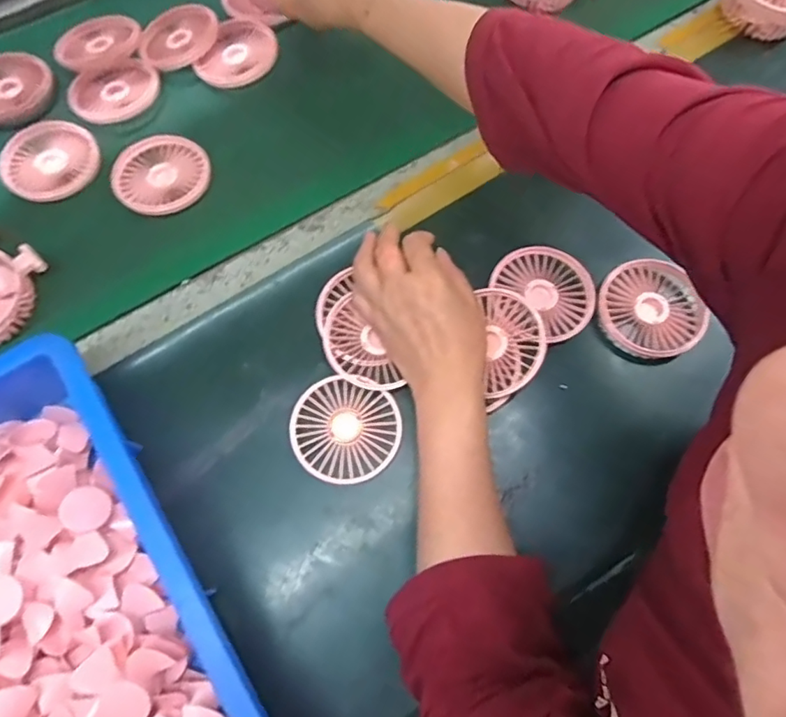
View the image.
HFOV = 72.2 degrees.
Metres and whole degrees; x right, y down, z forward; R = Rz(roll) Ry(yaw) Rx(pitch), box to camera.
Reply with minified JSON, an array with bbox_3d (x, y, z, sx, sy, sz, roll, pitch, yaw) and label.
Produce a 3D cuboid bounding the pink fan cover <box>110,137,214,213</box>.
[{"bbox_3d":[-0.224,-0.179,0.521,0.089,0.009,0.087,-25,71,-8],"label":"pink fan cover"}]

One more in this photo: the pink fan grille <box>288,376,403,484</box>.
[{"bbox_3d":[-0.039,0.059,0.436,0.086,0.017,0.077,17,70,7],"label":"pink fan grille"}]

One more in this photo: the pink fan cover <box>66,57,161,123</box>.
[{"bbox_3d":[-0.289,-0.279,0.560,0.077,0.014,0.089,41,75,15],"label":"pink fan cover"}]

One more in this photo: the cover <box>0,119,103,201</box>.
[{"bbox_3d":[-0.339,-0.196,0.533,0.080,0.018,0.088,33,73,13],"label":"cover"}]

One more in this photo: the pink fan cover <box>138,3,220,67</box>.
[{"bbox_3d":[-0.234,-0.349,0.578,0.078,0.013,0.084,33,73,13],"label":"pink fan cover"}]

